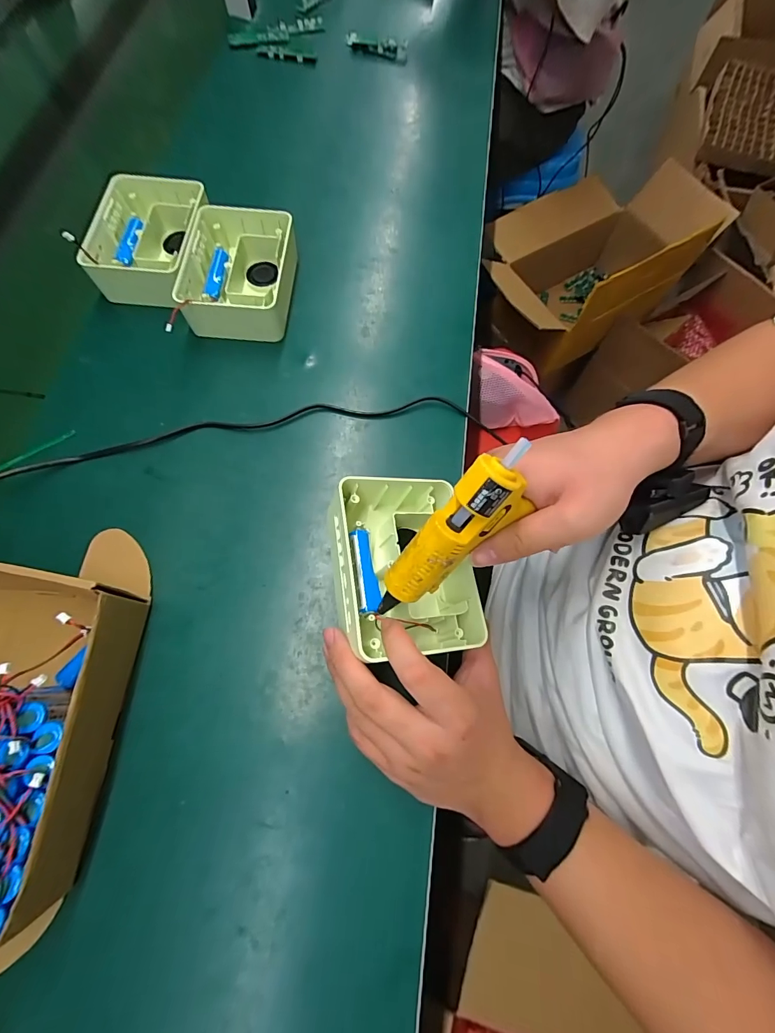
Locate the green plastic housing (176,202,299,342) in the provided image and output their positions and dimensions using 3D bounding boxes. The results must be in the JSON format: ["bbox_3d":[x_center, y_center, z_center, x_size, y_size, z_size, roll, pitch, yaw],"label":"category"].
[{"bbox_3d":[-0.160,-0.269,0.453,0.115,0.051,0.149,3,70,-1],"label":"green plastic housing"}]

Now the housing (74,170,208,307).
[{"bbox_3d":[-0.269,-0.313,0.458,0.111,0.045,0.143,4,70,0],"label":"housing"}]

